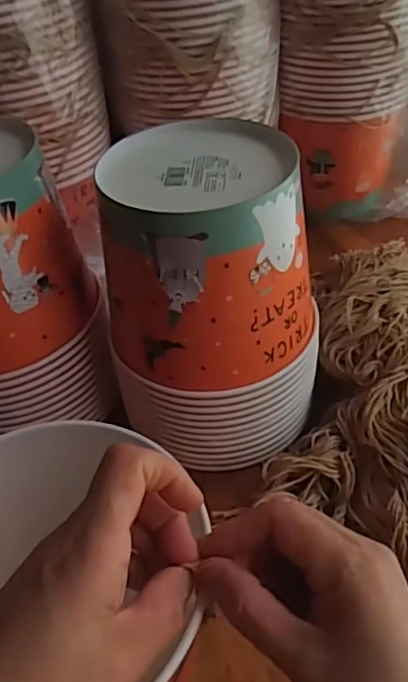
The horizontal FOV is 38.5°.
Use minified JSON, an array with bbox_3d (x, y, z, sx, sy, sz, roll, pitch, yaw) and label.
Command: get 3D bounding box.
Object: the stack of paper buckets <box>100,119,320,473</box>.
[{"bbox_3d":[0.009,-0.029,0.435,0.147,0.210,0.138,-3,42,3],"label":"stack of paper buckets"}]

